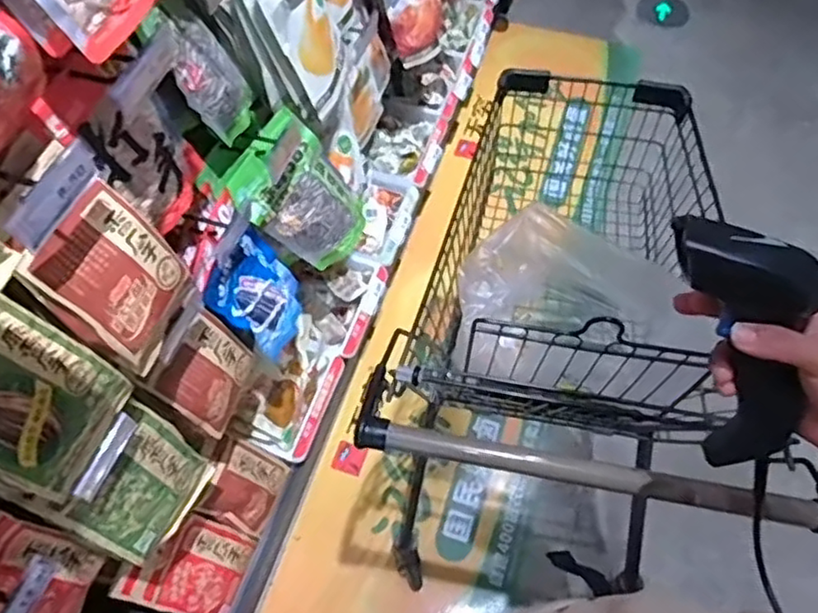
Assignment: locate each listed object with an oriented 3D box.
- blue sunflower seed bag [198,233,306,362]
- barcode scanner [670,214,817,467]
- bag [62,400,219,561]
[{"bbox_3d":[-0.238,-0.026,1.042,0.019,0.211,0.161,-6,55,24],"label":"blue sunflower seed bag"},{"bbox_3d":[0.227,0.023,0.422,0.081,0.175,0.050,-20,20,-9],"label":"barcode scanner"},{"bbox_3d":[-0.362,0.250,0.893,0.052,0.214,0.164,19,63,12],"label":"bag"}]

